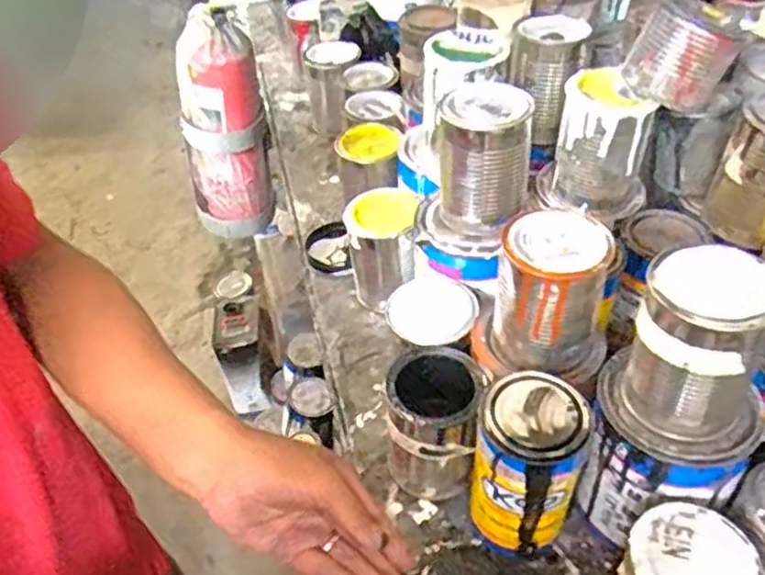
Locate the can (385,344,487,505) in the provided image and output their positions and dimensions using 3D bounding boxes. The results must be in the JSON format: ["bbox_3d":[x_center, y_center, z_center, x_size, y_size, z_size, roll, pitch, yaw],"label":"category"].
[{"bbox_3d":[0.039,0.105,0.567,0.071,0.105,0.082,8,45,10],"label":"can"}]

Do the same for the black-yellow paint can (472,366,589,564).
[{"bbox_3d":[0.101,0.130,0.512,0.067,0.135,0.067,-1,44,1],"label":"black-yellow paint can"}]

